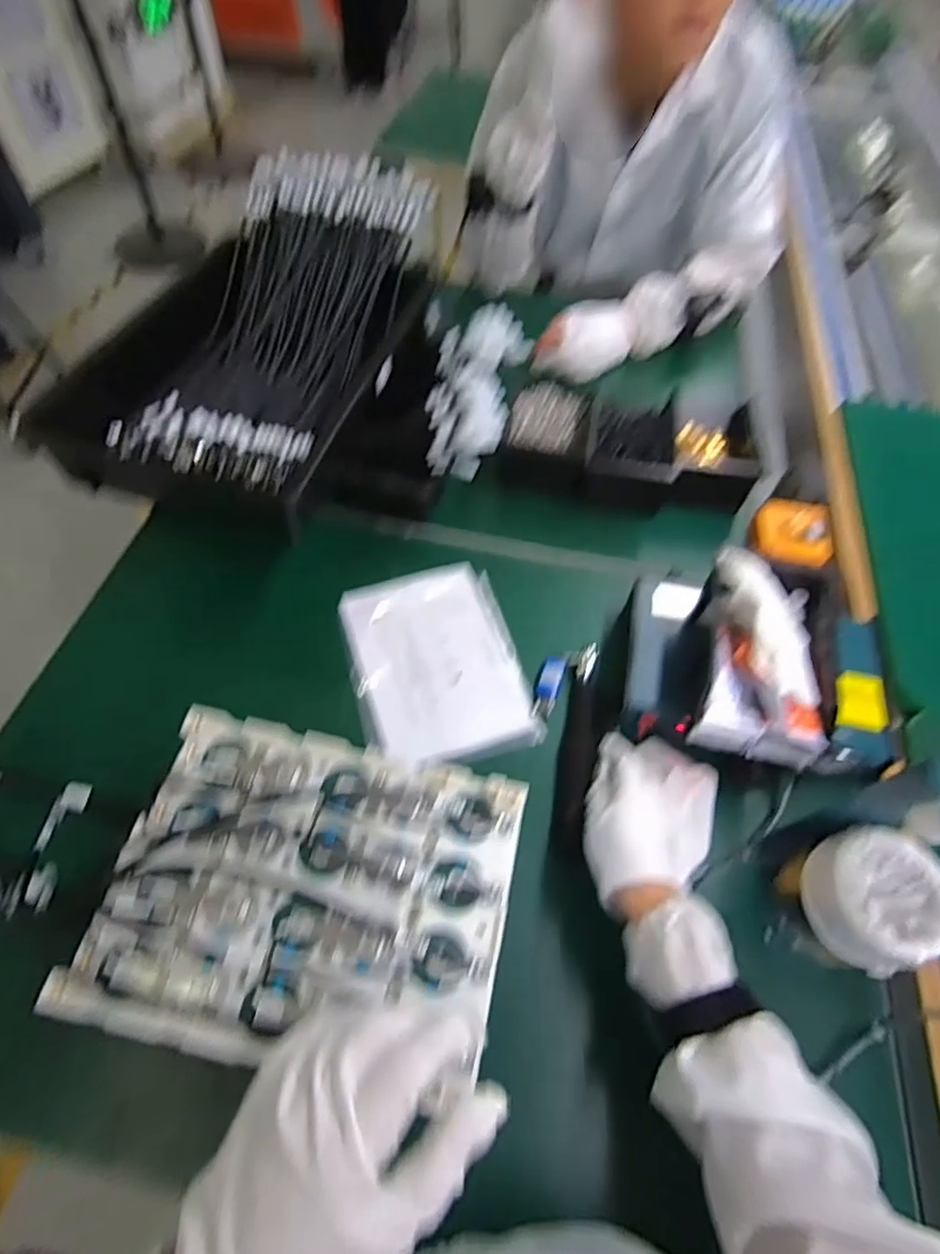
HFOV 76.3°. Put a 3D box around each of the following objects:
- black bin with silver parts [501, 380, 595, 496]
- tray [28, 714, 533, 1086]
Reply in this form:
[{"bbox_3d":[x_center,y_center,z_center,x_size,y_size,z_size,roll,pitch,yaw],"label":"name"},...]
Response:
[{"bbox_3d":[0.099,-0.242,0.762,0.102,0.066,0.166,8,57,4],"label":"black bin with silver parts"},{"bbox_3d":[-0.095,0.156,0.365,0.233,0.018,0.178,11,57,6],"label":"tray"}]

